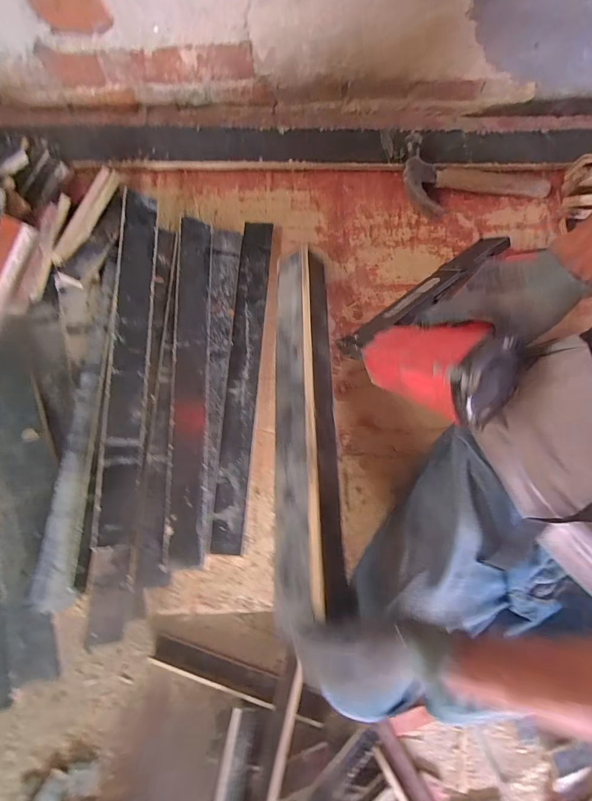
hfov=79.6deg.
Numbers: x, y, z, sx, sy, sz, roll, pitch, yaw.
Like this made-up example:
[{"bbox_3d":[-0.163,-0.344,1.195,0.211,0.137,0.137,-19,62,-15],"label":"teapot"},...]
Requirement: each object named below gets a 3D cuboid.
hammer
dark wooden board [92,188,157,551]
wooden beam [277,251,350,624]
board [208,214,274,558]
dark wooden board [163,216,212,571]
[{"bbox_3d":[0.298,-0.351,0.584,0.257,0.043,0.122,13,79,3],"label":"hammer"},{"bbox_3d":[-0.229,-0.063,0.485,0.049,0.028,0.484,1,78,0],"label":"dark wooden board"},{"bbox_3d":[0.011,0.002,0.441,0.076,0.054,0.472,-1,63,0],"label":"wooden beam"},{"bbox_3d":[-0.076,-0.040,0.525,0.046,0.025,0.498,4,78,1],"label":"board"},{"bbox_3d":[-0.149,-0.034,0.502,0.052,0.012,0.498,4,77,-22],"label":"dark wooden board"}]

